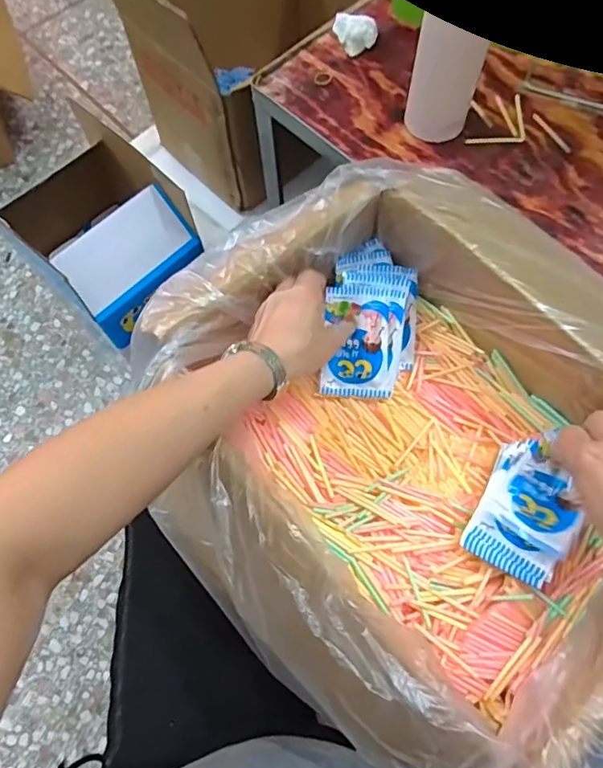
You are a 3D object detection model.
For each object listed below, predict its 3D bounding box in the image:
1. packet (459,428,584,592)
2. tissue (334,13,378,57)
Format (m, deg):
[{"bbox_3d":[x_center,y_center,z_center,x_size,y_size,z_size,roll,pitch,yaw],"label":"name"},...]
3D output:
[{"bbox_3d":[0.196,0.100,0.453,0.071,0.039,0.120,28,72,11],"label":"packet"},{"bbox_3d":[0.066,-0.435,0.655,0.050,0.025,0.060,-3,69,0],"label":"tissue"}]

